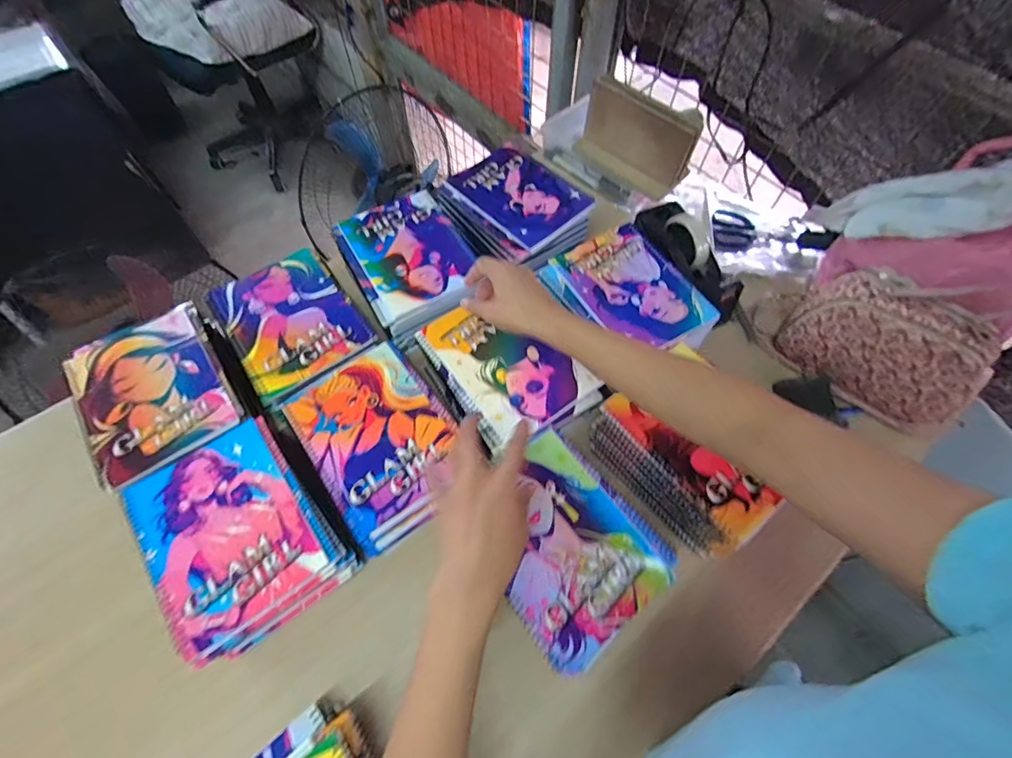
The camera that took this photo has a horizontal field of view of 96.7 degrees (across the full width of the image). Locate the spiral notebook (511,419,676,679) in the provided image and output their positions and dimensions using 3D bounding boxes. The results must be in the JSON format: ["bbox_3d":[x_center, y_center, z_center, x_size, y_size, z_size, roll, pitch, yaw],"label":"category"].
[{"bbox_3d":[0.060,0.167,0.466,0.158,0.011,0.193,-36,68,-17],"label":"spiral notebook"}]

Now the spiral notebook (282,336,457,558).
[{"bbox_3d":[-0.144,0.067,0.522,0.155,0.013,0.217,-31,67,-16],"label":"spiral notebook"}]

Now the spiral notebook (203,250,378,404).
[{"bbox_3d":[-0.287,-0.082,0.597,0.155,0.009,0.202,-33,67,-16],"label":"spiral notebook"}]

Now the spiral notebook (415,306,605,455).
[{"bbox_3d":[-0.003,-0.021,0.567,0.143,0.022,0.194,-32,67,-16],"label":"spiral notebook"}]

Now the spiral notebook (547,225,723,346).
[{"bbox_3d":[0.171,-0.128,0.614,0.139,0.007,0.191,-27,65,-14],"label":"spiral notebook"}]

